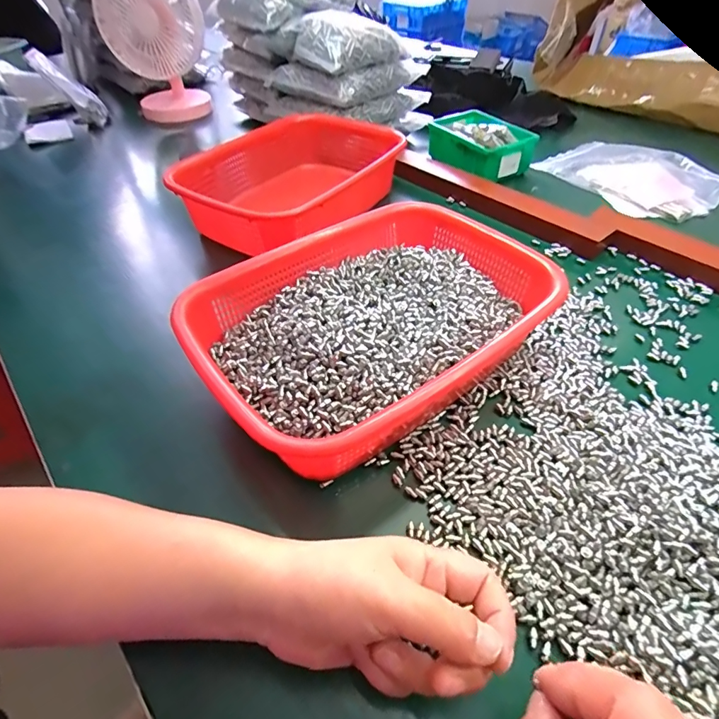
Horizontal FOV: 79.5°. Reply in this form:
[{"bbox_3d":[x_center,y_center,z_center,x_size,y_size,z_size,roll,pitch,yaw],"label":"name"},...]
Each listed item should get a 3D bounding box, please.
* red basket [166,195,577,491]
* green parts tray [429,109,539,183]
[{"bbox_3d":[0.016,-0.034,0.371,0.296,0.071,0.211,-34,54,-27],"label":"red basket"},{"bbox_3d":[0.178,-0.332,0.657,0.103,0.046,0.151,-22,49,-18],"label":"green parts tray"}]

